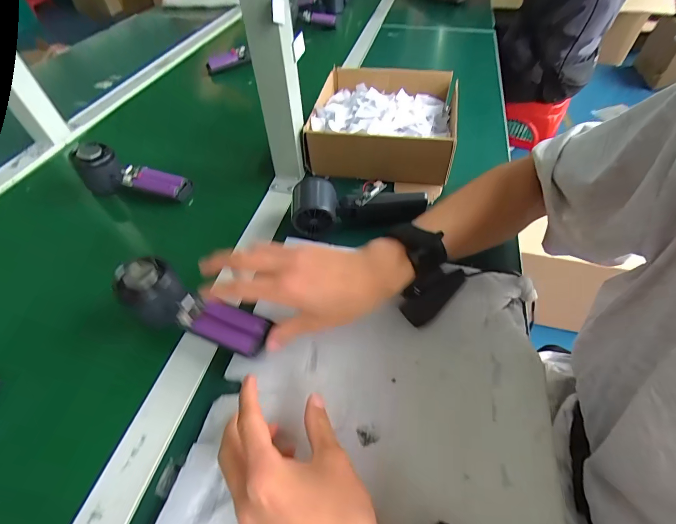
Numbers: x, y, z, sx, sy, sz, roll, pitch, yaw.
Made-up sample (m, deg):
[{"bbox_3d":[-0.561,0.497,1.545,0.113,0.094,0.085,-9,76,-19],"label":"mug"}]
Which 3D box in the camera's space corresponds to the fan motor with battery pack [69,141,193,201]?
[{"bbox_3d":[-0.295,-0.124,0.482,0.156,0.050,0.056,10,51,10],"label":"fan motor with battery pack"}]

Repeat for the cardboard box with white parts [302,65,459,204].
[{"bbox_3d":[0.073,-0.223,0.536,0.202,0.080,0.243,9,51,9],"label":"cardboard box with white parts"}]

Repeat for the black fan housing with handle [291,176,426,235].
[{"bbox_3d":[0.026,-0.073,0.423,0.165,0.059,0.052,-5,50,-2],"label":"black fan housing with handle"}]

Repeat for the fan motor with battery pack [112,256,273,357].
[{"bbox_3d":[-0.139,0.045,0.328,0.152,0.033,0.051,23,54,8],"label":"fan motor with battery pack"}]

